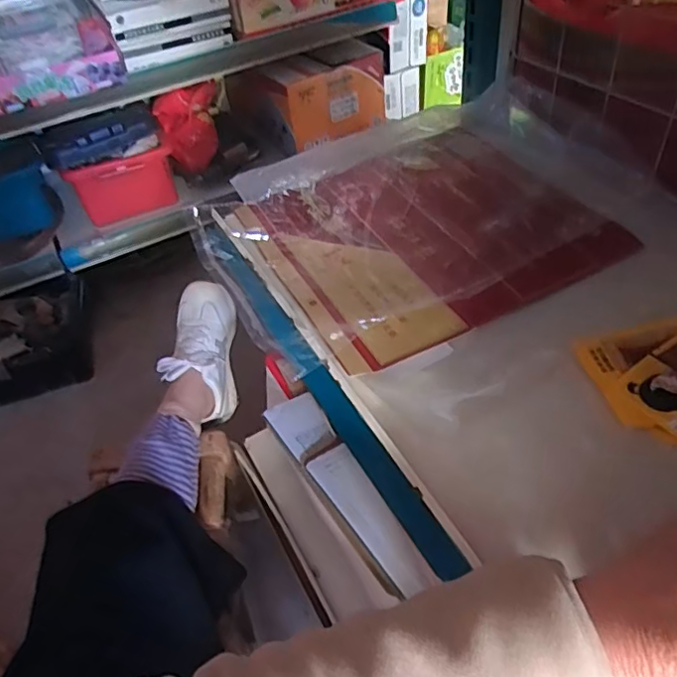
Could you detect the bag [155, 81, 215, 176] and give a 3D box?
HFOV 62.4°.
[{"bbox_3d":[-0.346,-0.502,1.335,0.152,0.187,0.098,-16,47,-8],"label":"bag"}]

